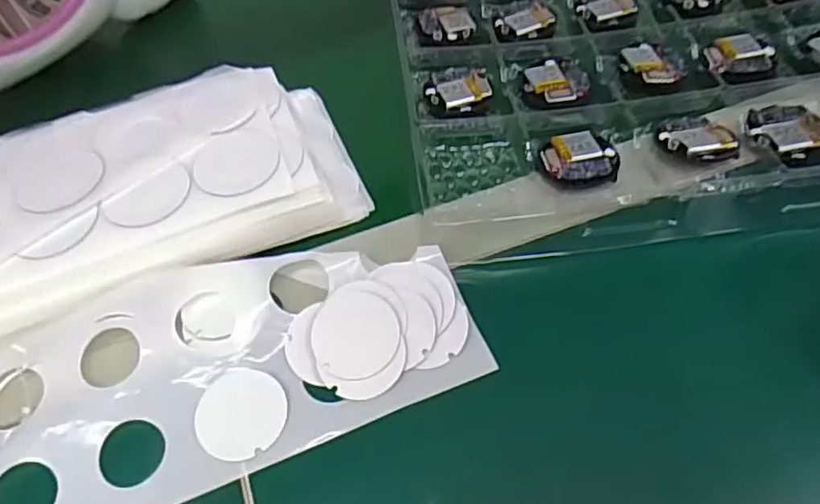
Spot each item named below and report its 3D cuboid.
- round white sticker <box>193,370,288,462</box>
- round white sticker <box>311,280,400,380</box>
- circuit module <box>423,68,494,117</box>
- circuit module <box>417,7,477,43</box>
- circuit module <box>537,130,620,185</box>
[{"bbox_3d":[-0.076,0.072,0.287,0.040,0.004,0.039,-2,60,3],"label":"round white sticker"},{"bbox_3d":[-0.025,0.036,0.301,0.040,0.004,0.046,-4,65,3],"label":"round white sticker"},{"bbox_3d":[0.030,-0.096,0.390,0.041,0.008,0.033,-14,55,-4],"label":"circuit module"},{"bbox_3d":[0.024,-0.154,0.433,0.037,0.006,0.035,-5,54,2],"label":"circuit module"},{"bbox_3d":[0.092,-0.051,0.349,0.042,0.008,0.037,-6,54,1],"label":"circuit module"}]

